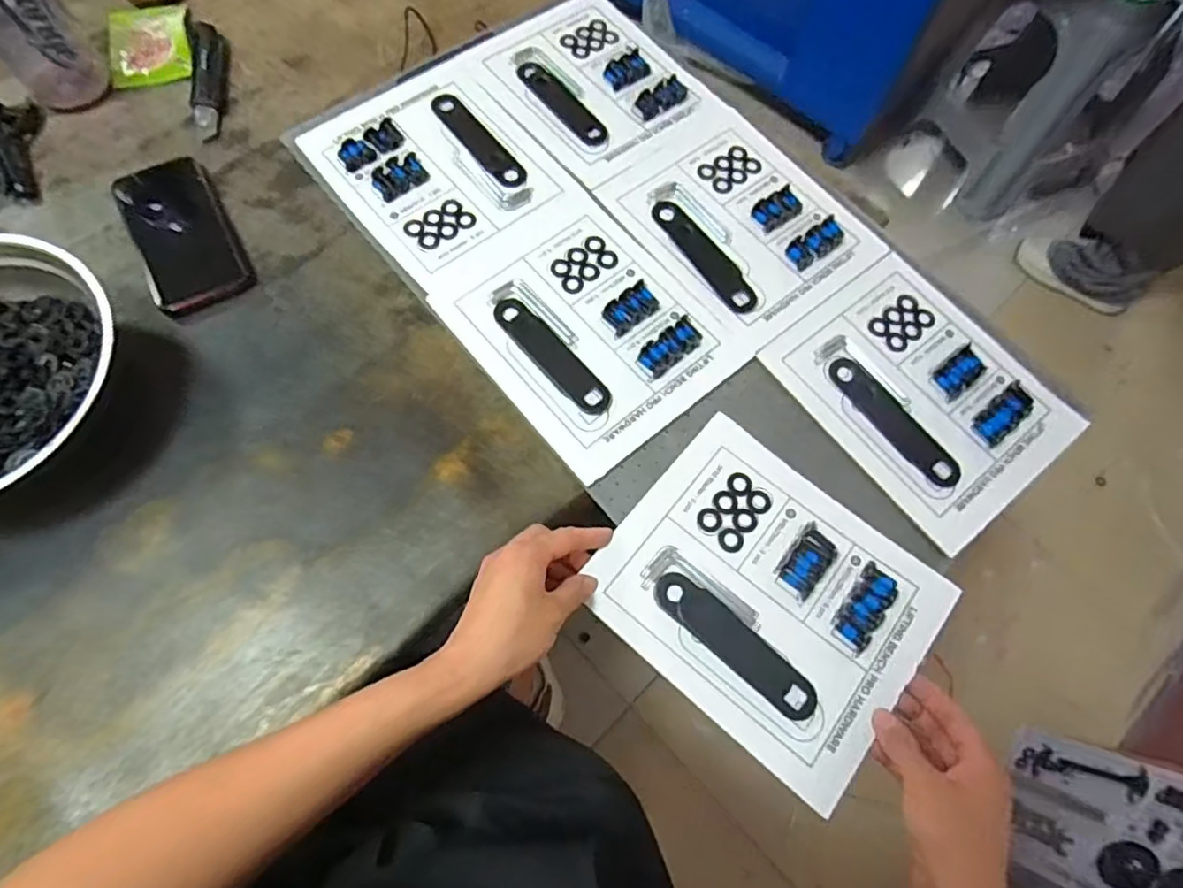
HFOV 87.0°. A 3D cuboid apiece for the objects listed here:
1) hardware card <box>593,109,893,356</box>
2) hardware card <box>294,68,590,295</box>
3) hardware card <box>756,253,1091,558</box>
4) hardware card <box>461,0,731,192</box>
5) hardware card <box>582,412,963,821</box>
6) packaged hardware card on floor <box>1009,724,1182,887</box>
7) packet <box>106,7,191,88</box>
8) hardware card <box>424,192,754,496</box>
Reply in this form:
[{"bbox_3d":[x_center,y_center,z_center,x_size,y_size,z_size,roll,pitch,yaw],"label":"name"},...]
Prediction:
[{"bbox_3d":[0.146,-0.215,0.594,0.193,0.013,0.222,-37,73,-16],"label":"hardware card"},{"bbox_3d":[-0.143,-0.263,0.598,0.182,0.018,0.221,-38,73,-17],"label":"hardware card"},{"bbox_3d":[0.287,-0.048,0.540,0.188,0.014,0.220,-36,73,-16],"label":"hardware card"},{"bbox_3d":[0.002,-0.376,0.653,0.190,0.011,0.219,-38,73,-17],"label":"hardware card"},{"bbox_3d":[0.131,0.107,0.462,0.222,0.017,0.196,38,70,13],"label":"hardware card"},{"bbox_3d":[0.769,0.559,0.901,0.053,0.384,0.249,45,73,-5],"label":"packaged hardware card on floor"},{"bbox_3d":[-0.463,-0.420,0.653,0.078,0.012,0.101,-16,68,-9],"label":"packet"},{"bbox_3d":[0.000,-0.105,0.541,0.191,0.013,0.223,-37,73,-17],"label":"hardware card"}]

